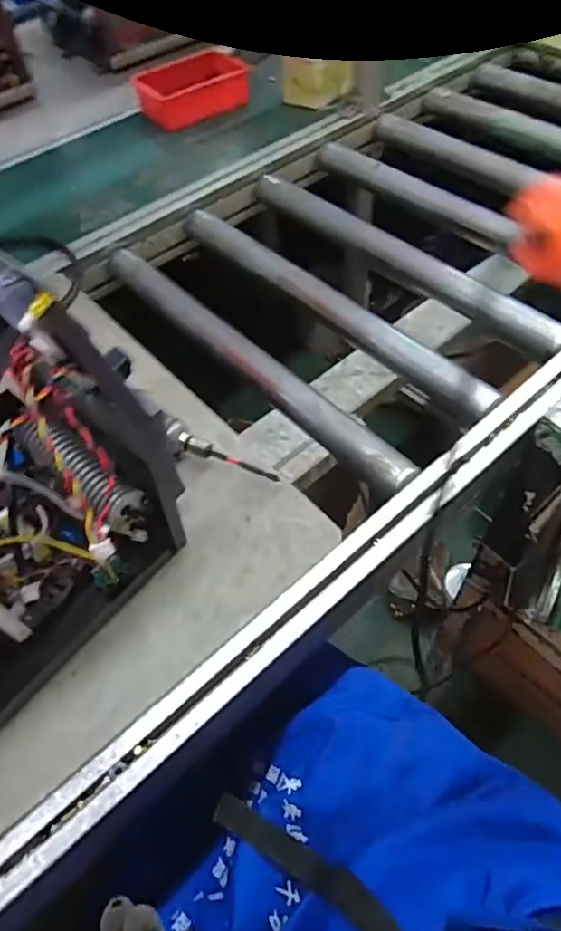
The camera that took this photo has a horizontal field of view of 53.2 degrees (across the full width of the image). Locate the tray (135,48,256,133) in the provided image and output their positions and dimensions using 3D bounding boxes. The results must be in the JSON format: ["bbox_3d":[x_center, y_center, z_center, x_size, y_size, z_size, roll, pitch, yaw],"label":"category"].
[{"bbox_3d":[-0.166,-0.718,1.084,0.202,0.074,0.119,-34,59,-18],"label":"tray"}]

